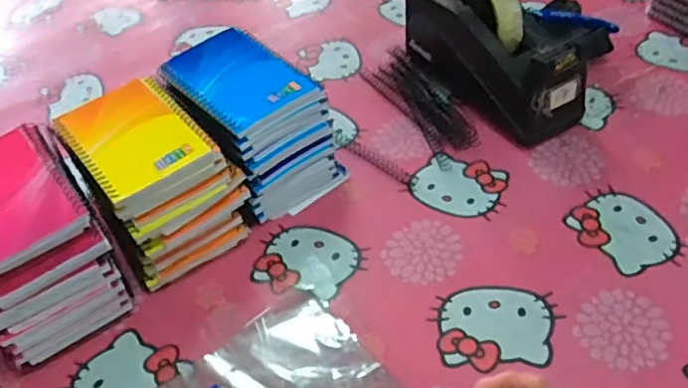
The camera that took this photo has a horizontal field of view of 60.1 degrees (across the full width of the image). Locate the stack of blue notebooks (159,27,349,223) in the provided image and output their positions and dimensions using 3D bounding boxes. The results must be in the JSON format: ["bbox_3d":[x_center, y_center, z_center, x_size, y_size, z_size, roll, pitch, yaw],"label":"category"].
[{"bbox_3d":[-0.085,-0.065,0.547,0.099,0.107,0.145,-33,51,-22],"label":"stack of blue notebooks"}]

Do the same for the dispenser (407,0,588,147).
[{"bbox_3d":[0.142,-0.149,0.588,0.065,0.123,0.194,-31,51,-21],"label":"dispenser"}]

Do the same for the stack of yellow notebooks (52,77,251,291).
[{"bbox_3d":[-0.160,-0.014,0.508,0.107,0.110,0.136,-31,51,-21],"label":"stack of yellow notebooks"}]

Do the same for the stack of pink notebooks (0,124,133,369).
[{"bbox_3d":[-0.242,0.041,0.463,0.101,0.112,0.137,-30,50,-21],"label":"stack of pink notebooks"}]

